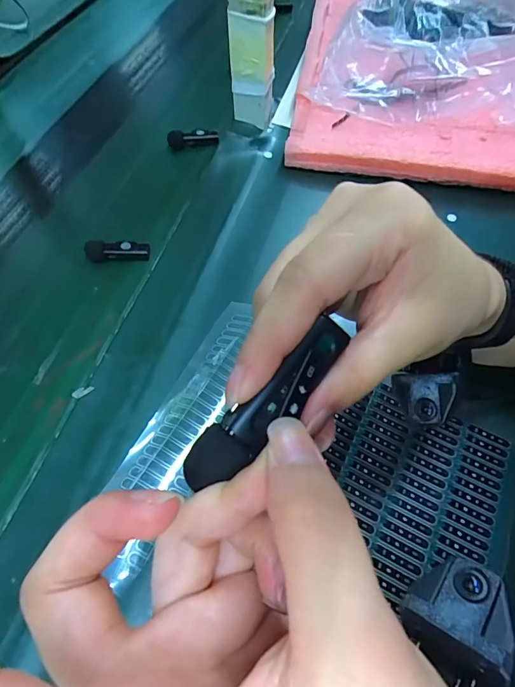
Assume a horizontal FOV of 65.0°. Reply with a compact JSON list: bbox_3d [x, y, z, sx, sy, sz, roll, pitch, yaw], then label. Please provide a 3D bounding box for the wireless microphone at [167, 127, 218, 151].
[{"bbox_3d":[-0.082,-0.259,0.515,0.063,0.024,0.017,-11,60,-6],"label":"wireless microphone"}]

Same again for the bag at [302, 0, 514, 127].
[{"bbox_3d":[0.241,-0.387,0.529,0.279,0.083,0.324,15,60,9],"label":"bag"}]

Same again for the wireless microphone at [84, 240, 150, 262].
[{"bbox_3d":[-0.144,-0.094,0.411,0.066,0.018,0.018,3,59,2],"label":"wireless microphone"}]

